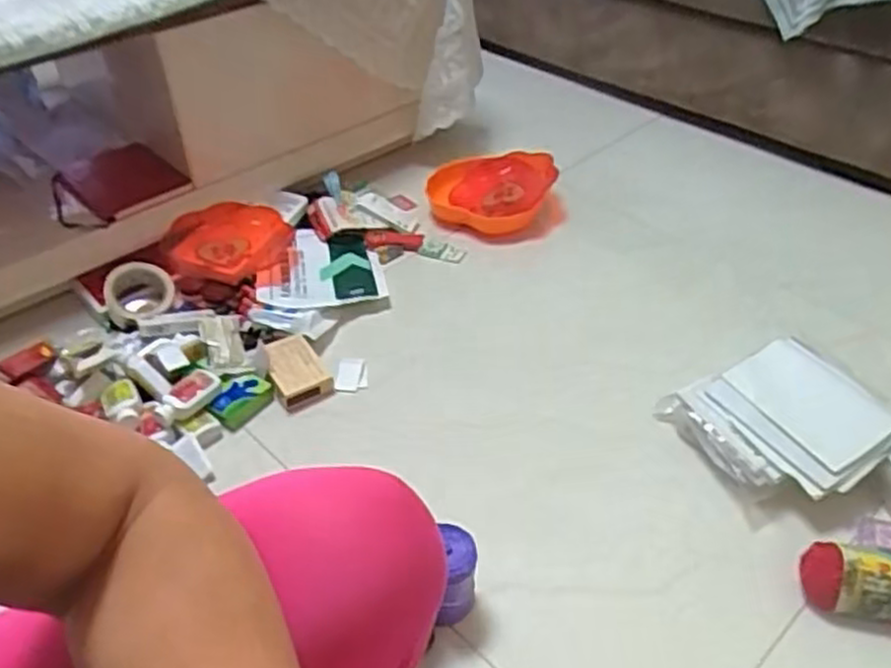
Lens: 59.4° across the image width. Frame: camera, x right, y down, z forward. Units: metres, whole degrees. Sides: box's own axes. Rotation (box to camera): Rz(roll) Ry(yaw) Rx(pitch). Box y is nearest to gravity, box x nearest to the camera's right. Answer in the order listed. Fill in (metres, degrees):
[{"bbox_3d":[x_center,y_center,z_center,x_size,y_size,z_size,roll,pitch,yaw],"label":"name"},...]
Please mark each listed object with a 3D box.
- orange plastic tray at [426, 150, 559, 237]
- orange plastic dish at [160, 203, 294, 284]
[{"bbox_3d":[0.085,-0.273,1.466,0.232,0.068,0.201,11,41,12],"label":"orange plastic tray"},{"bbox_3d":[-0.370,-0.155,1.306,0.204,0.040,0.160,1,40,0],"label":"orange plastic dish"}]

